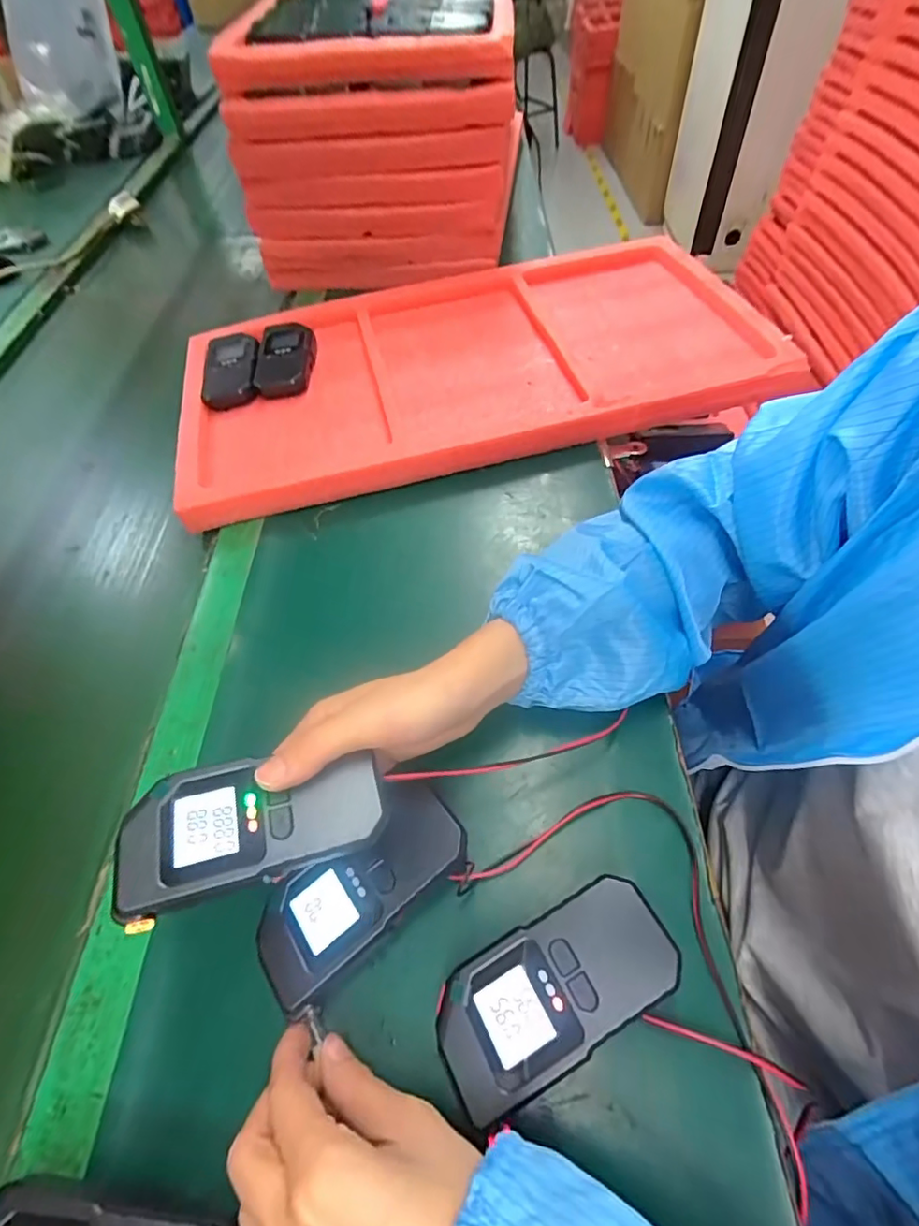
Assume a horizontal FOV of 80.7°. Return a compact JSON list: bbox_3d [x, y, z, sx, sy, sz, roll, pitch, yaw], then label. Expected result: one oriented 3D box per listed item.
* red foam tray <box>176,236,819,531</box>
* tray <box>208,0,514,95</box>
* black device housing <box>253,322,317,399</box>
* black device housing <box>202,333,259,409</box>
[{"bbox_3d":[0.009,-0.267,0.573,0.596,0.039,0.311,-13,55,-5],"label":"red foam tray"},{"bbox_3d":[-0.095,-0.707,0.639,0.300,0.048,0.429,-1,56,5],"label":"tray"},{"bbox_3d":[-0.186,-0.275,0.582,0.060,0.027,0.111,-8,55,-2],"label":"black device housing"},{"bbox_3d":[-0.245,-0.263,0.579,0.058,0.018,0.114,-10,55,-3],"label":"black device housing"}]

